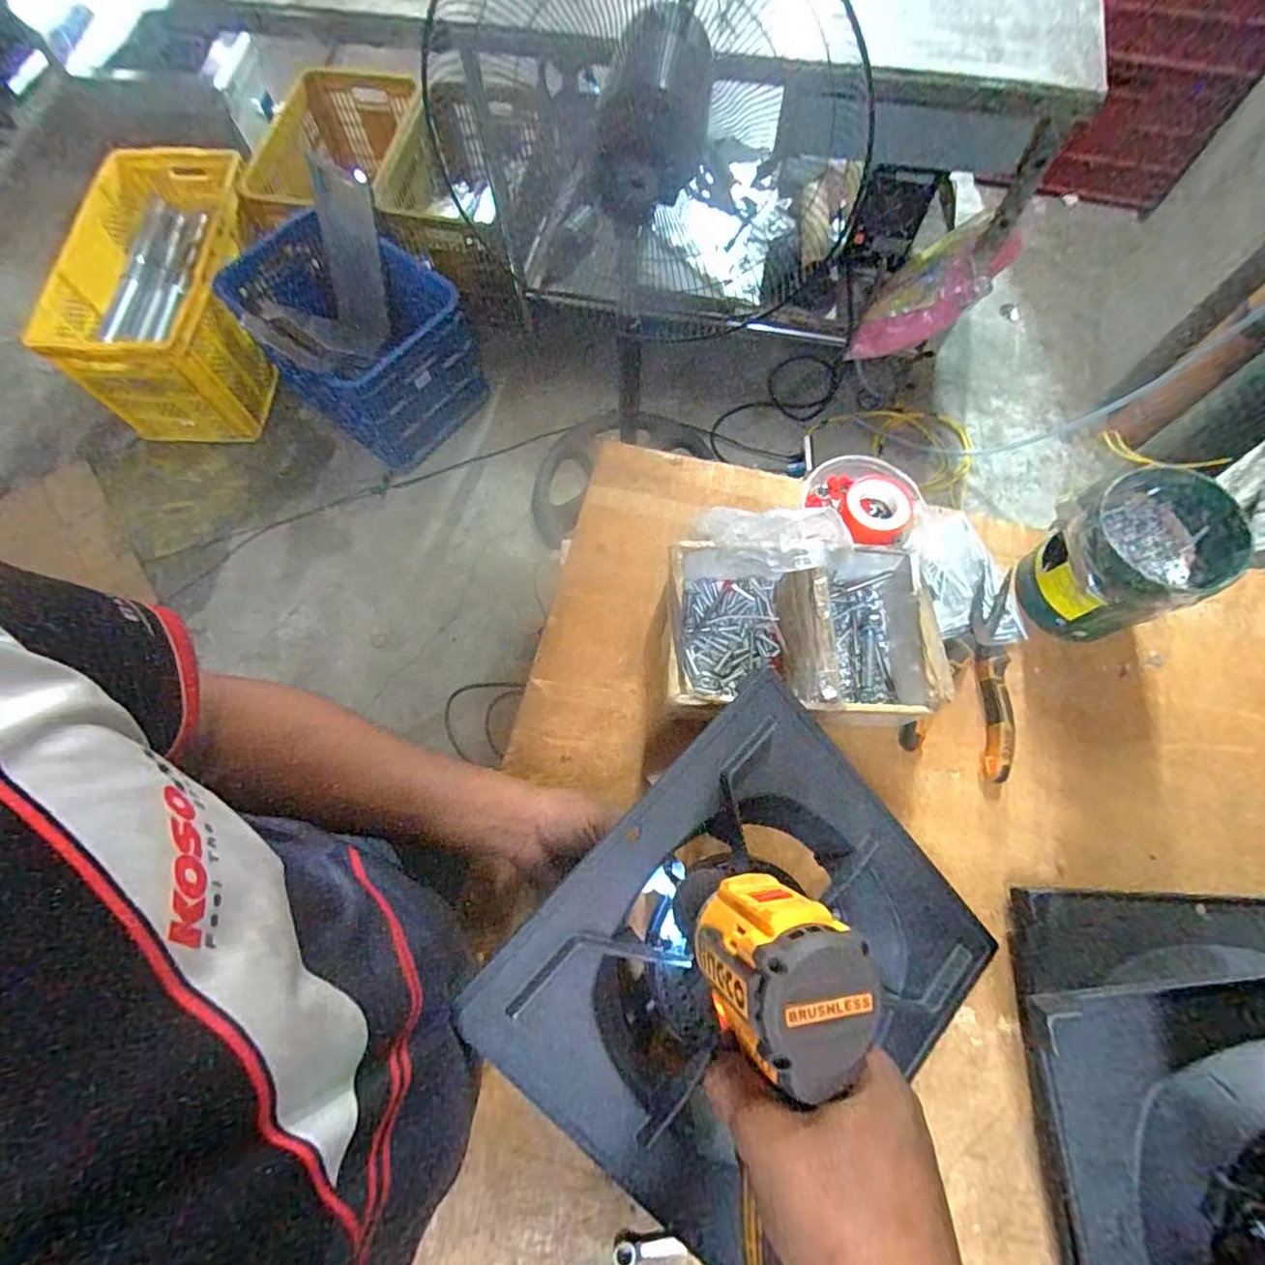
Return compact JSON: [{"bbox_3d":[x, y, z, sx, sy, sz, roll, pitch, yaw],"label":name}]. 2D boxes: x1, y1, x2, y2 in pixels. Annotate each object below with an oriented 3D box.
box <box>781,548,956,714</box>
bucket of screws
[{"bbox_3d":[0.198,0.001,0.530,0.124,0.083,0.145,0,71,1],"label":"box"},{"bbox_3d":[0.429,-0.062,0.535,0.108,0.116,0.113,-17,72,-4],"label":"bucket of screws"}]

